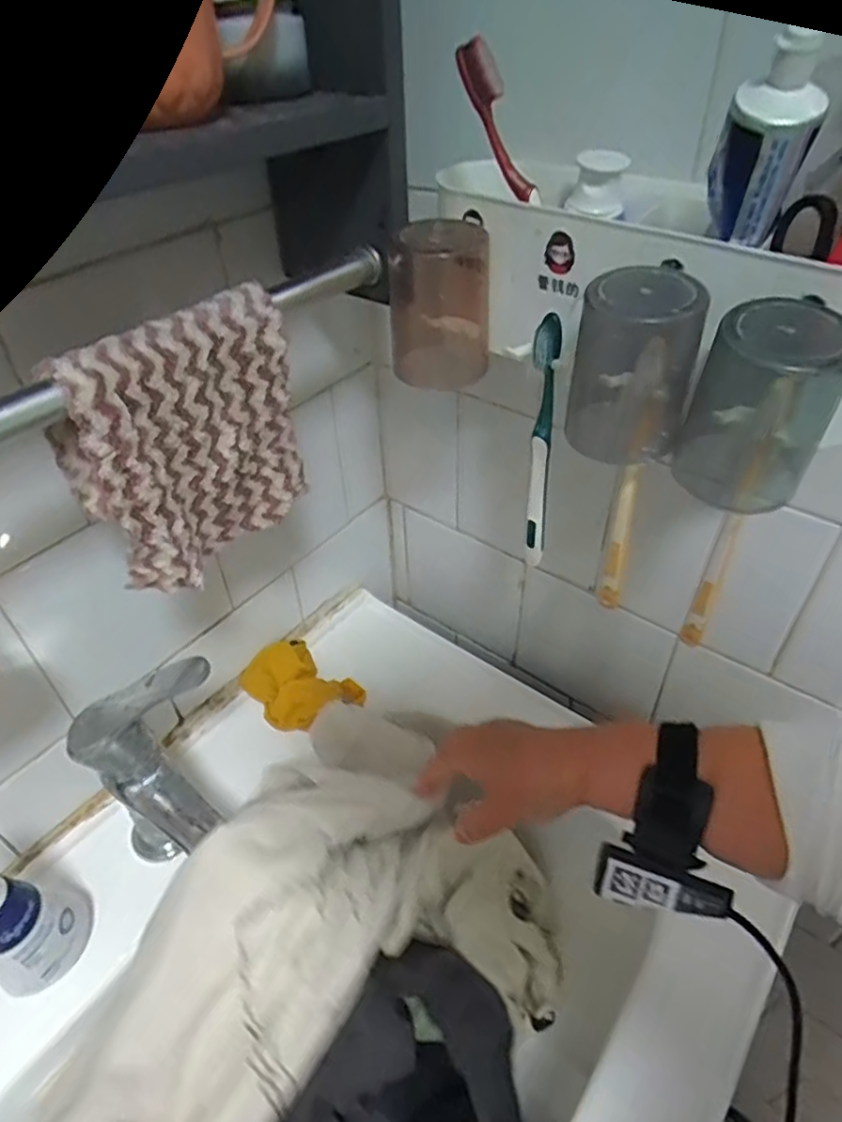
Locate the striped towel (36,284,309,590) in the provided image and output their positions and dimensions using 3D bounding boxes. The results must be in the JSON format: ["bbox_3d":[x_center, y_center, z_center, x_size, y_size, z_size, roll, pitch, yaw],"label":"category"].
[{"bbox_3d":[-0.128,-0.066,0.372,0.039,0.135,0.126,30,50,31],"label":"striped towel"}]

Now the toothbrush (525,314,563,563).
[{"bbox_3d":[0.075,-0.066,0.419,0.019,0.177,0.015,7,42,10],"label":"toothbrush"}]

